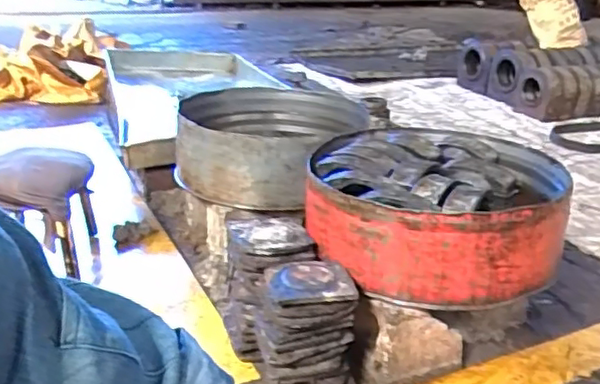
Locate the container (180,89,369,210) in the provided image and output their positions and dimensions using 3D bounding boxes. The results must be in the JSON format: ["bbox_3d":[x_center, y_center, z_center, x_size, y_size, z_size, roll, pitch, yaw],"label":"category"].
[{"bbox_3d":[-0.107,-0.156,1.867,0.513,0.199,0.590,7,22,13],"label":"container"}]

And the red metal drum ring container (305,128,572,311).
[{"bbox_3d":[0.306,0.034,1.409,0.542,0.195,0.519,5,22,9],"label":"red metal drum ring container"}]

